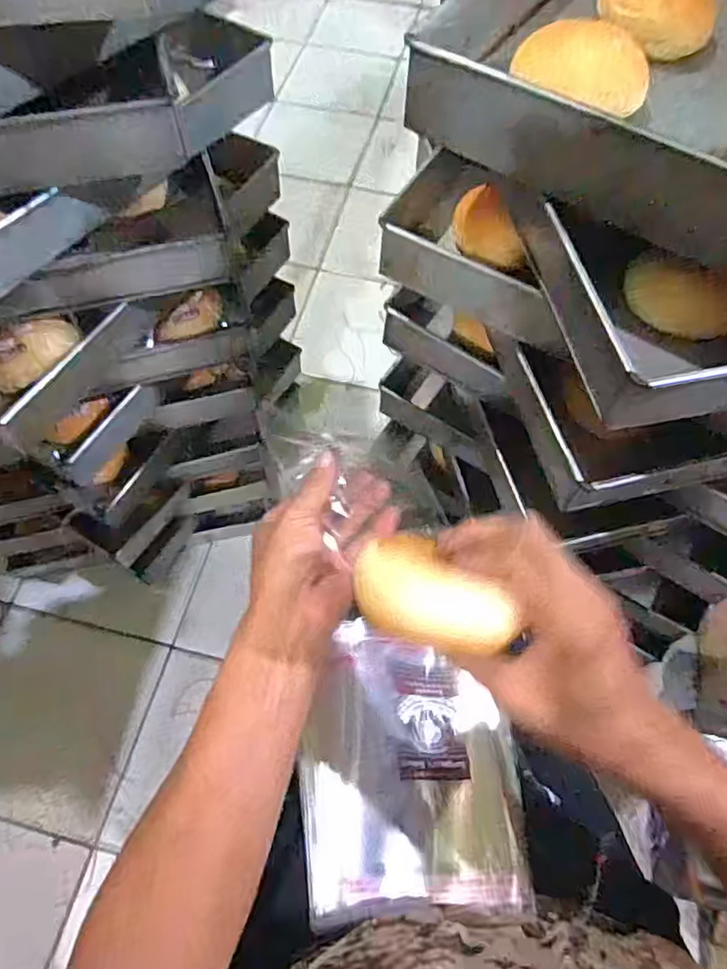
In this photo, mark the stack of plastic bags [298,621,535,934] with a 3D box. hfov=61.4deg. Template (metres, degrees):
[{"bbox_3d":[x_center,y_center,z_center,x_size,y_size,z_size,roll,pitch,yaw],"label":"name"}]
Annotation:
[{"bbox_3d":[0.040,0.222,0.490,0.170,0.025,0.202,4,57,-14],"label":"stack of plastic bags"}]

